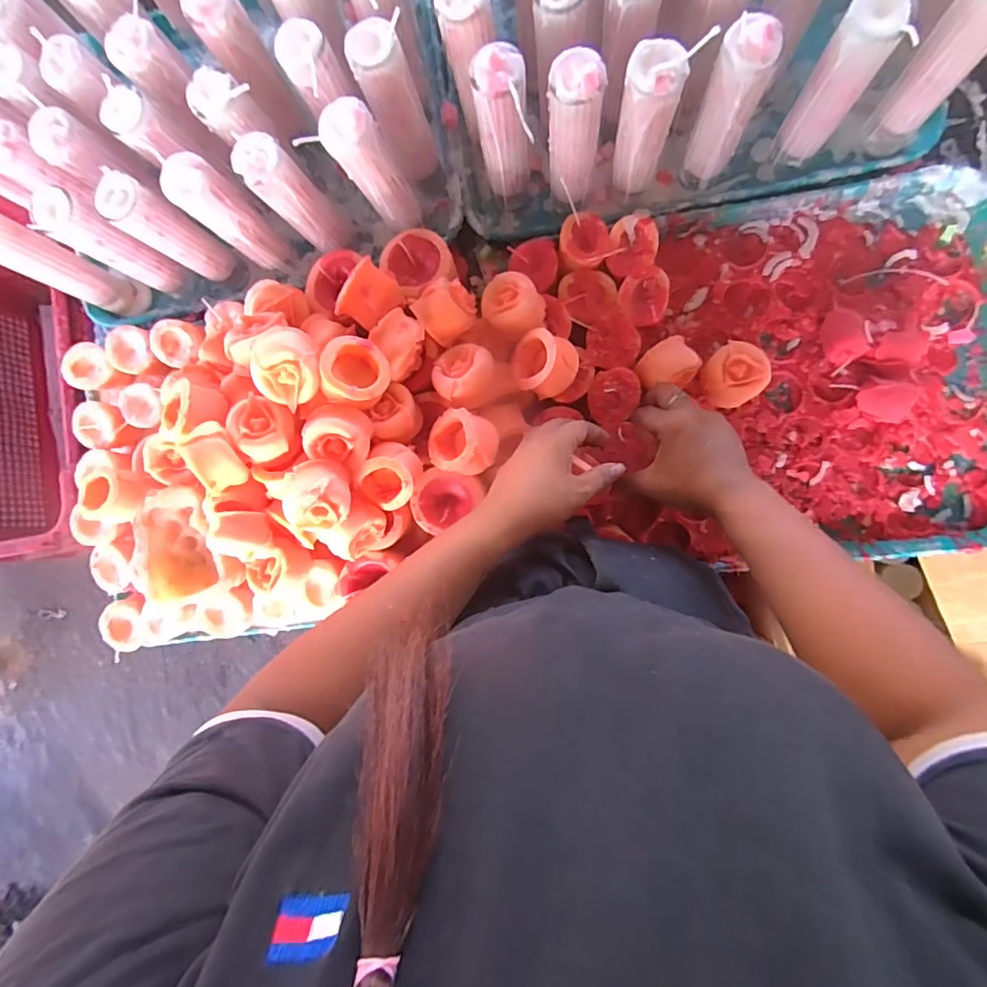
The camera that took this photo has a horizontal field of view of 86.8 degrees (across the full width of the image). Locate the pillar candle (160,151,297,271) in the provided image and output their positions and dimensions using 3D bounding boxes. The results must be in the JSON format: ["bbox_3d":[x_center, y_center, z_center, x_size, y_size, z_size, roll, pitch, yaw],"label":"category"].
[{"bbox_3d":[-0.236,-0.251,0.479,0.031,0.149,0.040,43,95,5],"label":"pillar candle"}]

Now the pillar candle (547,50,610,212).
[{"bbox_3d":[0.070,-0.297,0.446,0.044,0.152,0.047,2,91,7],"label":"pillar candle"}]

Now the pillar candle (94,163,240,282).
[{"bbox_3d":[-0.296,-0.243,0.489,0.050,0.124,0.047,37,95,5],"label":"pillar candle"}]

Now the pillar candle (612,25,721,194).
[{"bbox_3d":[0.127,-0.302,0.432,0.048,0.133,0.047,22,93,6],"label":"pillar candle"}]

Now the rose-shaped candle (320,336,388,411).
[{"bbox_3d":[-0.120,-0.101,0.447,0.057,0.049,0.056,41,69,-8],"label":"rose-shaped candle"}]

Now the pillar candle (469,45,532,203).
[{"bbox_3d":[0.012,-0.307,0.450,0.045,0.150,0.040,0,91,7],"label":"pillar candle"}]

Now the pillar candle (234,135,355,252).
[{"bbox_3d":[-0.174,-0.266,0.477,0.040,0.161,0.041,0,91,7],"label":"pillar candle"}]

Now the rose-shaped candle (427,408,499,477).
[{"bbox_3d":[-0.025,-0.044,0.461,0.058,0.034,0.053,20,99,40],"label":"rose-shaped candle"}]

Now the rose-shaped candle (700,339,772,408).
[{"bbox_3d":[0.227,-0.112,0.497,0.056,0.034,0.056,0,91,7],"label":"rose-shaped candle"}]

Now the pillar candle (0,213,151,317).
[{"bbox_3d":[-0.436,-0.228,0.526,0.043,0.177,0.042,22,93,6],"label":"pillar candle"}]

